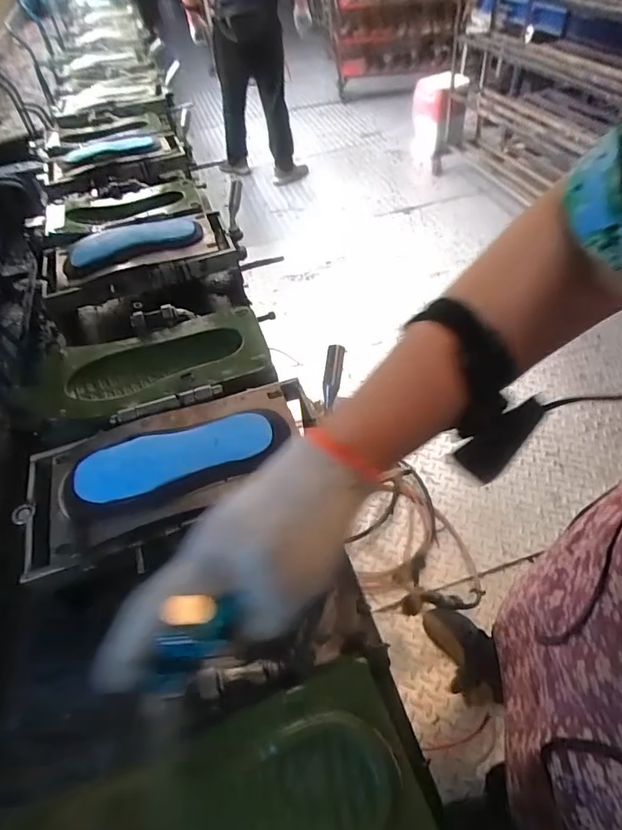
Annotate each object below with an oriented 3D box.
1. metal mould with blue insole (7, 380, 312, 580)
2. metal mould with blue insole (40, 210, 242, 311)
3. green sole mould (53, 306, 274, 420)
[{"bbox_3d":[-0.183,0.064,0.634,0.399,0.056,0.197,-18,53,-8],"label":"metal mould with blue insole"},{"bbox_3d":[-0.374,-0.345,1.048,0.417,0.070,0.228,-15,53,-6],"label":"metal mould with blue insole"},{"bbox_3d":[-0.235,-0.080,0.781,0.320,0.065,0.167,-16,53,-7],"label":"green sole mould"}]

